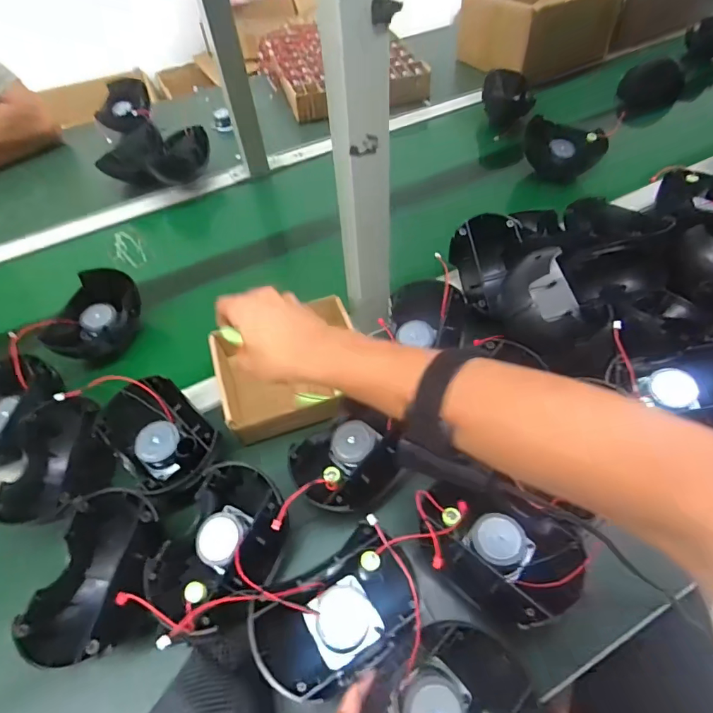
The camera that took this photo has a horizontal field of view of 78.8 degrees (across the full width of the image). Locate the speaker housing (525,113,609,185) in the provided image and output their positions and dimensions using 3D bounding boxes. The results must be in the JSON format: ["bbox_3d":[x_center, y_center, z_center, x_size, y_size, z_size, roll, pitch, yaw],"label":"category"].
[{"bbox_3d":[0.357,-0.359,0.749,0.110,0.071,0.101,-1,53,3],"label":"speaker housing"}]

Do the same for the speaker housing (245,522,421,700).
[{"bbox_3d":[-0.010,0.208,0.354,0.130,0.058,0.085,-32,57,-19],"label":"speaker housing"}]

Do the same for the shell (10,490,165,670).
[{"bbox_3d":[-0.223,0.196,0.386,0.093,0.066,0.131,4,54,7],"label":"shell"}]

